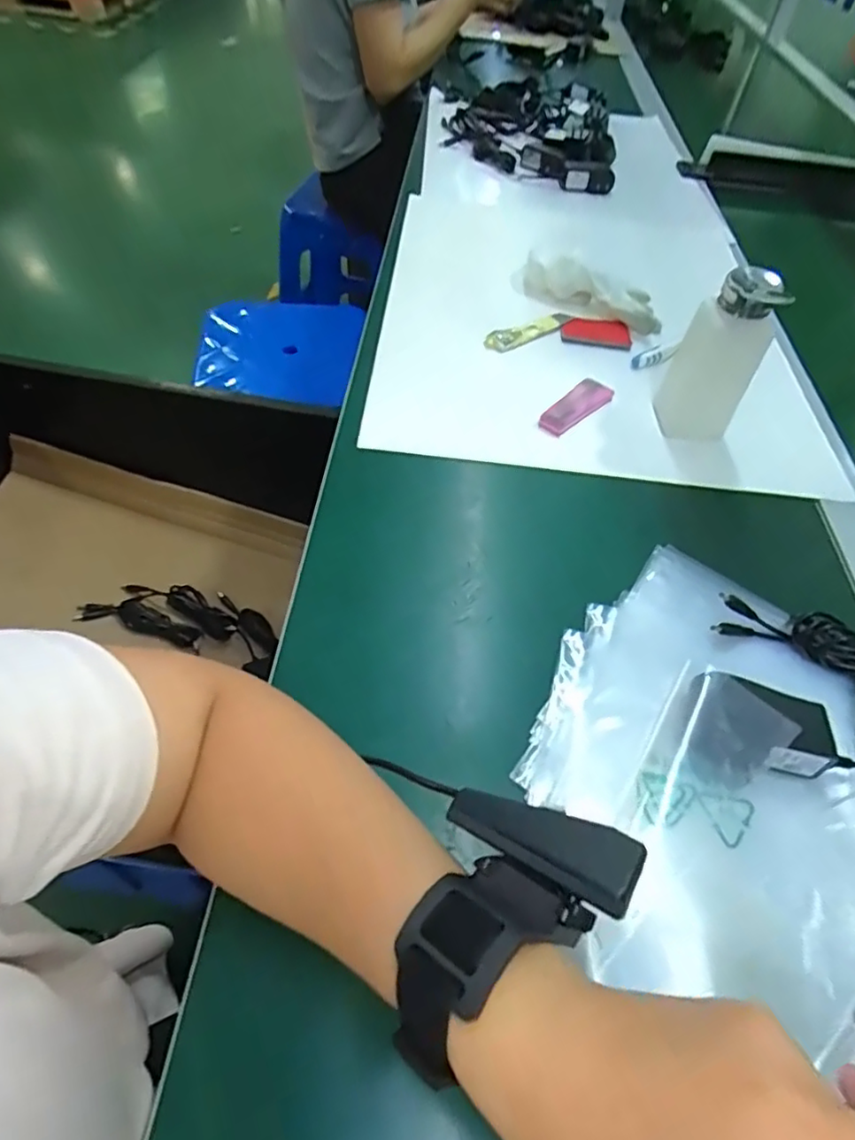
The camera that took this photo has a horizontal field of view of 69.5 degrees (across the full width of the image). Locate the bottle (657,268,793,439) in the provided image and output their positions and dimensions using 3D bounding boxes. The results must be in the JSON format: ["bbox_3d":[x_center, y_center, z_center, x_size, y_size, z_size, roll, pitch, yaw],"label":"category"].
[{"bbox_3d":[0.238,-0.172,0.505,0.055,0.134,0.045,0,52,-6],"label":"bottle"}]

